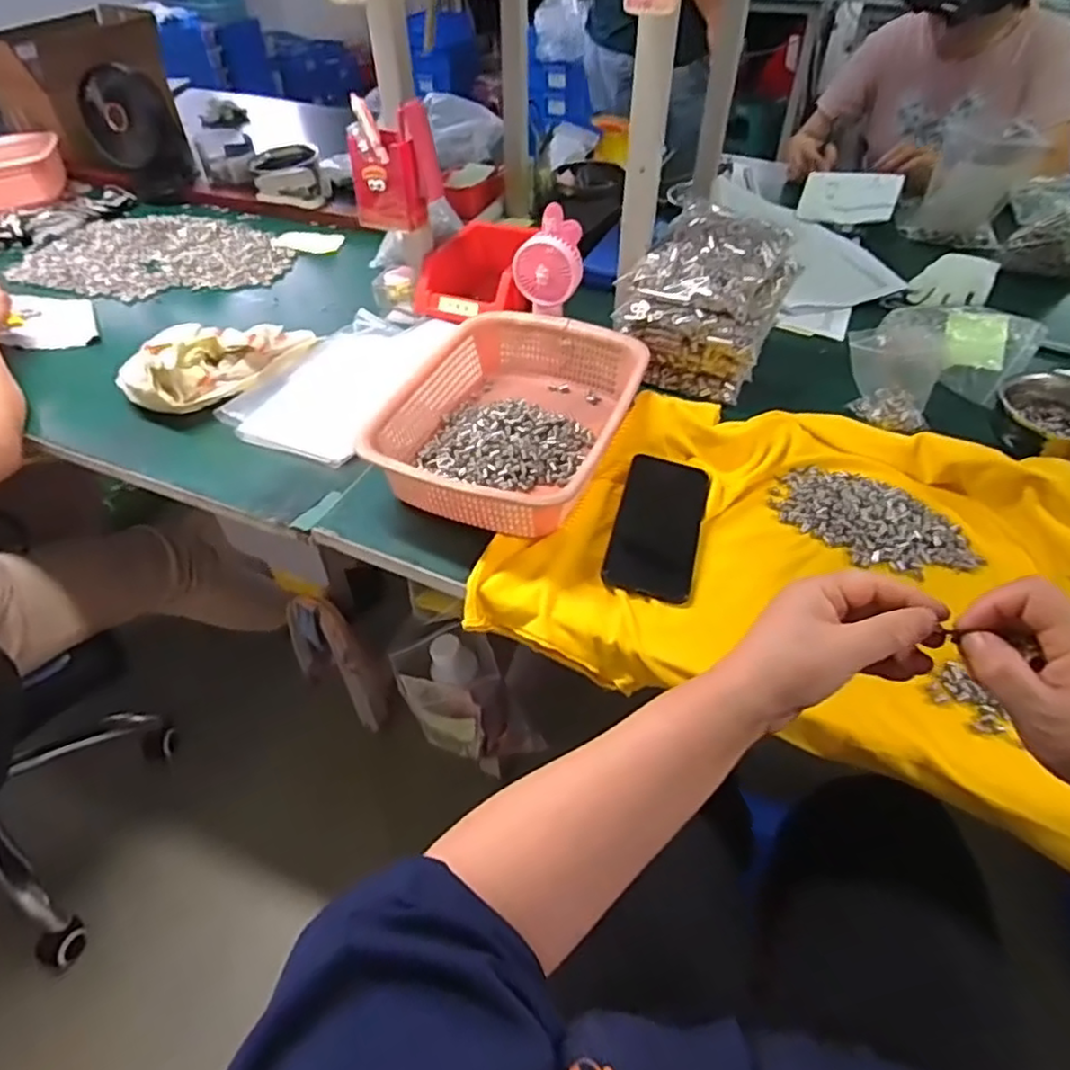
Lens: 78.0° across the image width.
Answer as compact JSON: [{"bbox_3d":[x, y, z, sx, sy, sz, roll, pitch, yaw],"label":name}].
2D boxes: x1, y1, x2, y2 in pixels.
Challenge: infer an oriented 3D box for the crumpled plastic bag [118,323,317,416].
[{"bbox_3d":[-0.371,-0.212,0.792,0.098,0.068,0.225,35,56,29],"label":"crumpled plastic bag"}]

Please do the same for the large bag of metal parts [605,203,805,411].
[{"bbox_3d":[0.204,-0.281,0.783,0.164,0.130,0.202,21,50,19],"label":"large bag of metal parts"}]

